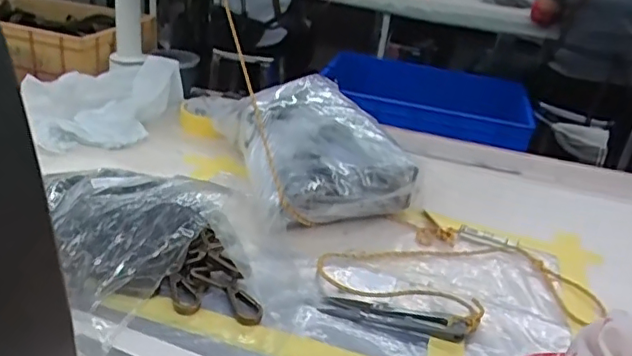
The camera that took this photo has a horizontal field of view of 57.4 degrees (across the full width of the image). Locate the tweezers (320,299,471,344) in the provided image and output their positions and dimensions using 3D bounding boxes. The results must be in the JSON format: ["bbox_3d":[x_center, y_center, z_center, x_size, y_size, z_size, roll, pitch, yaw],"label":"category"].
[{"bbox_3d":[0.056,0.098,0.412,0.099,0.004,0.022,7,25,9],"label":"tweezers"}]

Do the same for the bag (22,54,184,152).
[{"bbox_3d":[-0.241,-0.091,0.677,0.179,0.061,0.126,-8,30,-29],"label":"bag"}]

